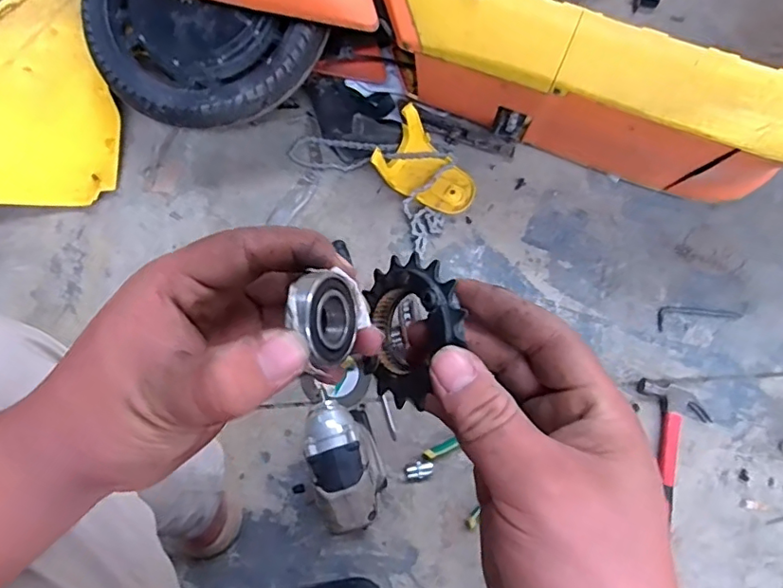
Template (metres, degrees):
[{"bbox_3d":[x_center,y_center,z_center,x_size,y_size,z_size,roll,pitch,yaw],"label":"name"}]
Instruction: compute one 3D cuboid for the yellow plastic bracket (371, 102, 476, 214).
[{"bbox_3d":[0.063,-0.200,0.853,0.157,0.070,0.111,30,78,8],"label":"yellow plastic bracket"}]

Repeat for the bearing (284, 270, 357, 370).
[{"bbox_3d":[-0.024,0.009,0.198,0.009,0.034,0.032,-1,29,30],"label":"bearing"}]

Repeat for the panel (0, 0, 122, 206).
[{"bbox_3d":[-0.621,-0.333,0.838,0.344,0.060,0.376,-4,91,-19],"label":"panel"}]

